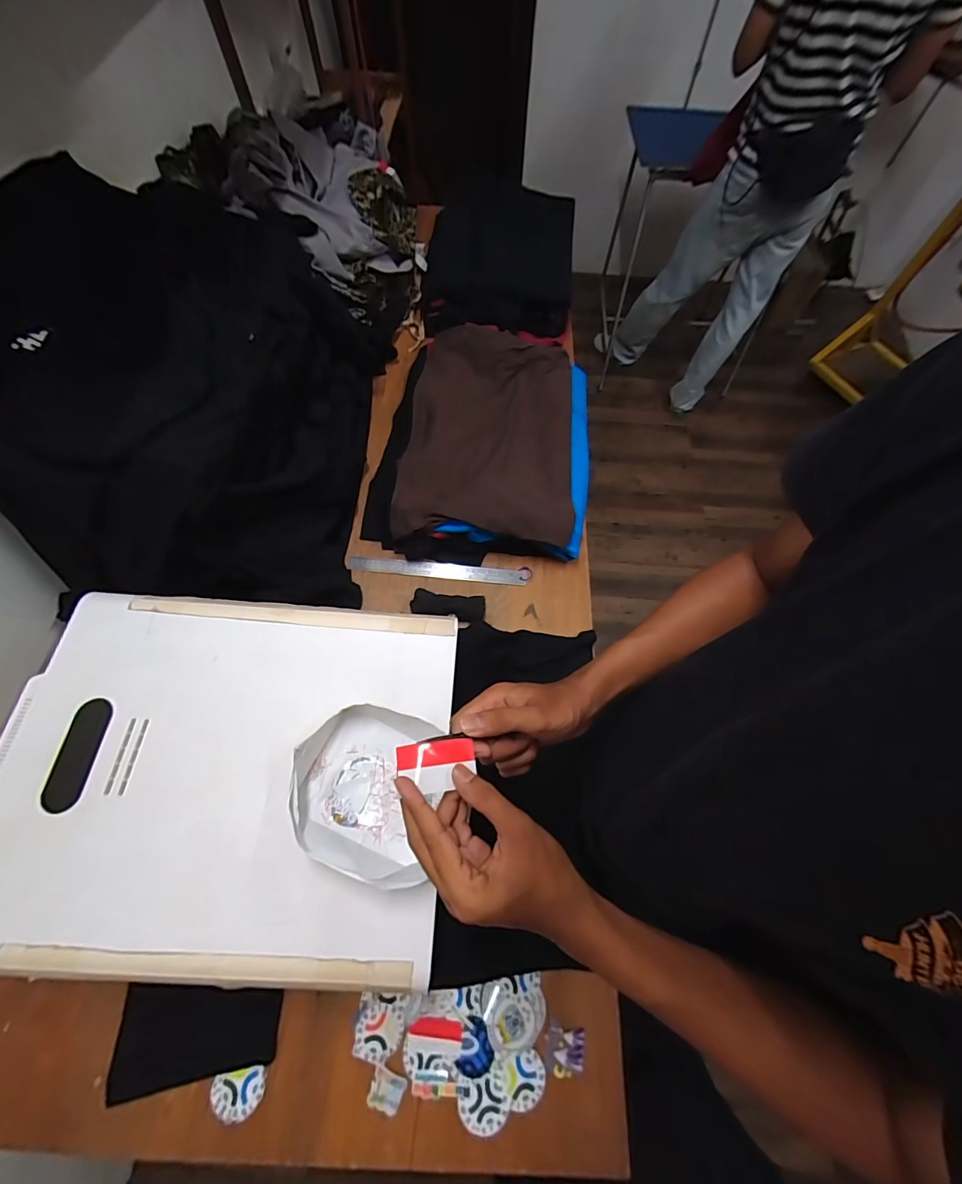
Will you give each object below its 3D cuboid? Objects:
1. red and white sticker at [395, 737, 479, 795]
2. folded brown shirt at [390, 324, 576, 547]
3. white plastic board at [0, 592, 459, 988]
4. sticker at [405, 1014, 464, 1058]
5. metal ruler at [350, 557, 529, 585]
[{"bbox_3d":[-0.034,0.137,0.345,0.061,0.005,0.037,1,71,-23],"label":"red and white sticker"},{"bbox_3d":[0.022,-0.330,0.864,0.324,0.051,0.515,4,66,1],"label":"folded brown shirt"},{"bbox_3d":[-0.293,0.197,0.507,0.496,0.024,0.394,2,66,0],"label":"white plastic board"},{"bbox_3d":[-0.056,0.542,0.534,0.064,0.004,0.035,8,70,2],"label":"sticker"},{"bbox_3d":[-0.081,-0.040,0.797,0.314,0.007,0.031,5,66,2],"label":"metal ruler"}]

